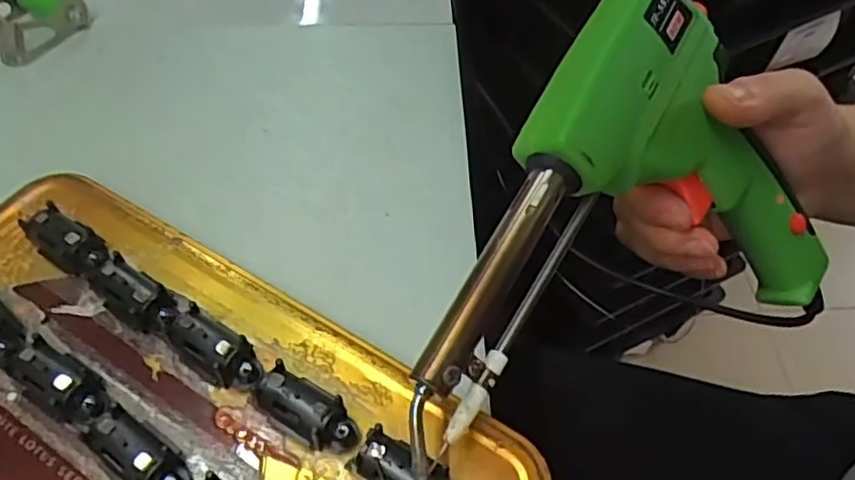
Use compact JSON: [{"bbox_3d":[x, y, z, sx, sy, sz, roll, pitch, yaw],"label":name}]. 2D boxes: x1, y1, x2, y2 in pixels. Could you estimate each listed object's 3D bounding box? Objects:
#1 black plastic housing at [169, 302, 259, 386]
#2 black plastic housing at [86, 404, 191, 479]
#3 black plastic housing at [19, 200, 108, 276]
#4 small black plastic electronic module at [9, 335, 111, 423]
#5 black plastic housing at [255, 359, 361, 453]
[{"bbox_3d":[-0.071,0.038,0.224,0.033,0.015,0.017,32,59,20],"label":"black plastic housing"},{"bbox_3d":[-0.089,0.064,0.203,0.040,0.014,0.015,34,60,21],"label":"black plastic housing"},{"bbox_3d":[-0.134,0.001,0.251,0.035,0.014,0.017,30,59,19],"label":"black plastic housing"},{"bbox_3d":[-0.118,0.046,0.216,0.034,0.016,0.016,32,59,20],"label":"small black plastic electronic module"},{"bbox_3d":[-0.038,0.054,0.212,0.035,0.014,0.015,26,57,16],"label":"black plastic housing"}]

